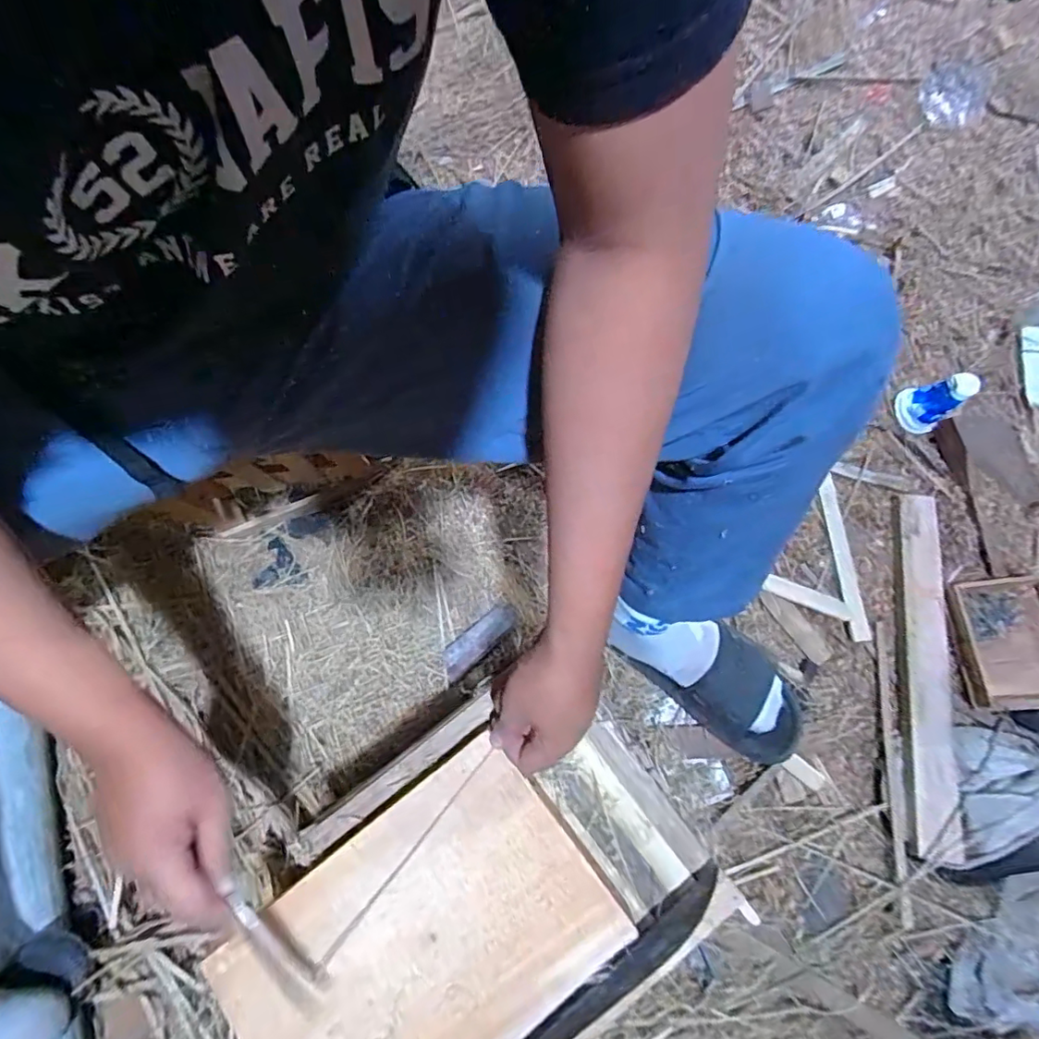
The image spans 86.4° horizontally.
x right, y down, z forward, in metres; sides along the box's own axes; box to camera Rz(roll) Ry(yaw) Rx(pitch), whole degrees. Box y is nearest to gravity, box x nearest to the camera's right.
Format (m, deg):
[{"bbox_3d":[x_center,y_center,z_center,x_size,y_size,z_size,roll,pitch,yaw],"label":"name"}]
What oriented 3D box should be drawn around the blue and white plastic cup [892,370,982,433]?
[{"bbox_3d":[0.592,-0.171,0.789,0.063,0.087,0.067,0,77,-2],"label":"blue and white plastic cup"}]

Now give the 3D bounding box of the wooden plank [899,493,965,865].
[{"bbox_3d":[0.527,0.185,0.715,0.053,0.020,0.446,4,73,15],"label":"wooden plank"}]

